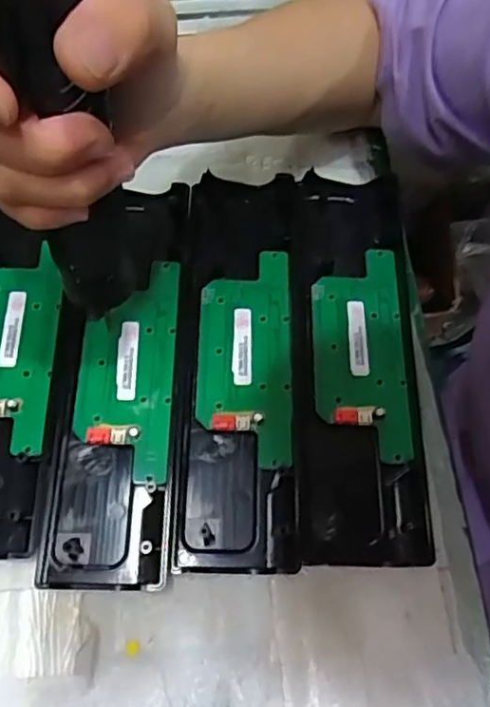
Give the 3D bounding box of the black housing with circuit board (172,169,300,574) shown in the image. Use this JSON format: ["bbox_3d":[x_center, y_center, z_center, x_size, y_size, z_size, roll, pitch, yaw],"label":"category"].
[{"bbox_3d":[-0.002,0.000,0.363,0.068,0.017,0.242,2,67,0],"label":"black housing with circuit board"}]

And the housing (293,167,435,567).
[{"bbox_3d":[0.066,-0.003,0.361,0.071,0.014,0.241,1,67,-1],"label":"housing"}]

